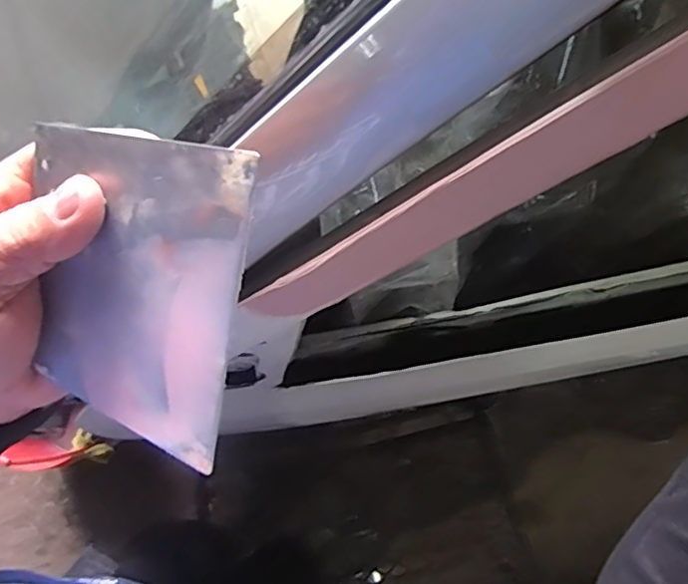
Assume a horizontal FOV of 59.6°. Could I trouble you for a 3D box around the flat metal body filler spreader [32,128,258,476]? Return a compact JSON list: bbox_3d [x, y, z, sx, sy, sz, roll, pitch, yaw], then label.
[{"bbox_3d":[-0.075,0.001,0.217,0.082,0.005,0.116,18,113,16],"label":"flat metal body filler spreader"}]

